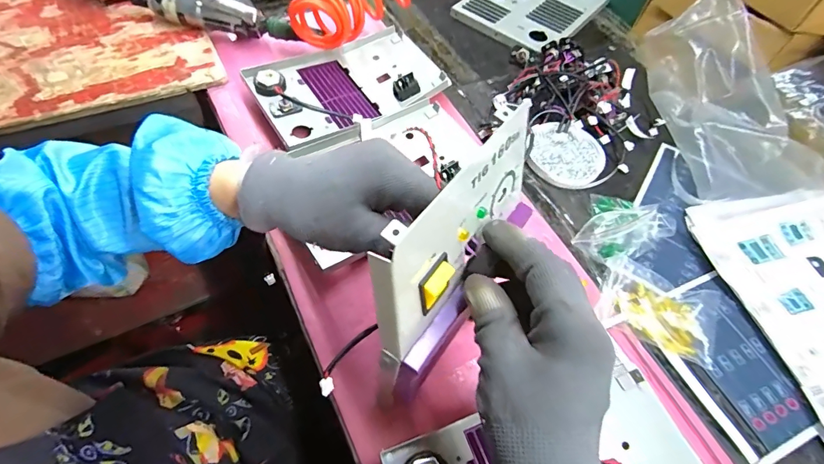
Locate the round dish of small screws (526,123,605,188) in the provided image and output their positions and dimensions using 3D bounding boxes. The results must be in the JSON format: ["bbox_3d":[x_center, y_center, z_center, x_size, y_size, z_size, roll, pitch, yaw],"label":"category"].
[{"bbox_3d":[0.195,-0.097,0.532,0.092,0.011,0.087,2,57,-3],"label":"round dish of small screws"}]

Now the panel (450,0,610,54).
[{"bbox_3d":[0.213,-0.392,0.720,0.177,0.014,0.257,37,62,18],"label":"panel"}]

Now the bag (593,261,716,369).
[{"bbox_3d":[0.246,0.076,0.422,0.116,0.016,0.077,20,58,8],"label":"bag"}]

